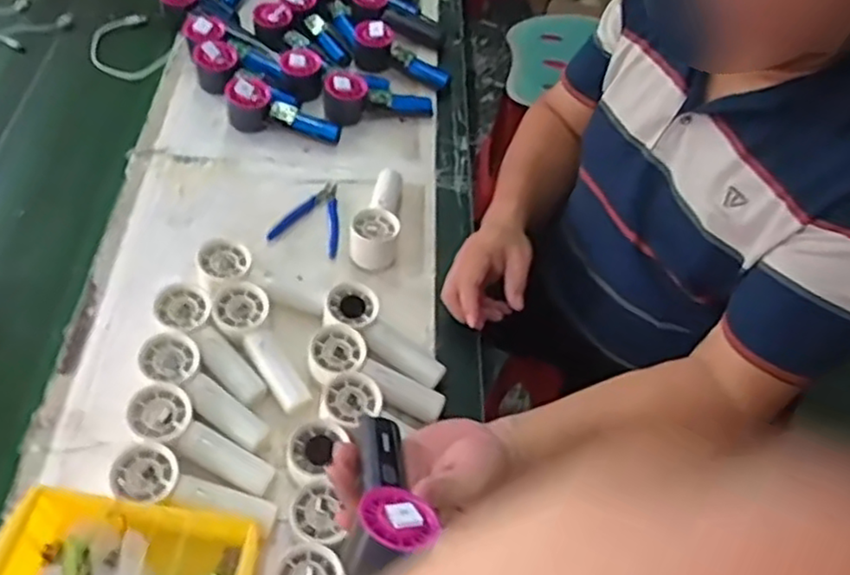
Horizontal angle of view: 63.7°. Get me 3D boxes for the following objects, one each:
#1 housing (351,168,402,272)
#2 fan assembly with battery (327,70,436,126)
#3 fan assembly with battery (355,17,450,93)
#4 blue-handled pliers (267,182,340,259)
[{"bbox_3d":[-0.058,-0.086,0.842,0.057,0.045,0.148,5,54,-2],"label":"housing"},{"bbox_3d":[-0.067,-0.264,0.973,0.155,0.046,0.062,1,53,-21],"label":"fan assembly with battery"},{"bbox_3d":[-0.035,-0.336,1.008,0.155,0.044,0.067,30,55,-4],"label":"fan assembly with battery"},{"bbox_3d":[-0.142,-0.091,0.860,0.082,0.018,0.113,8,54,1],"label":"blue-handled pliers"}]

